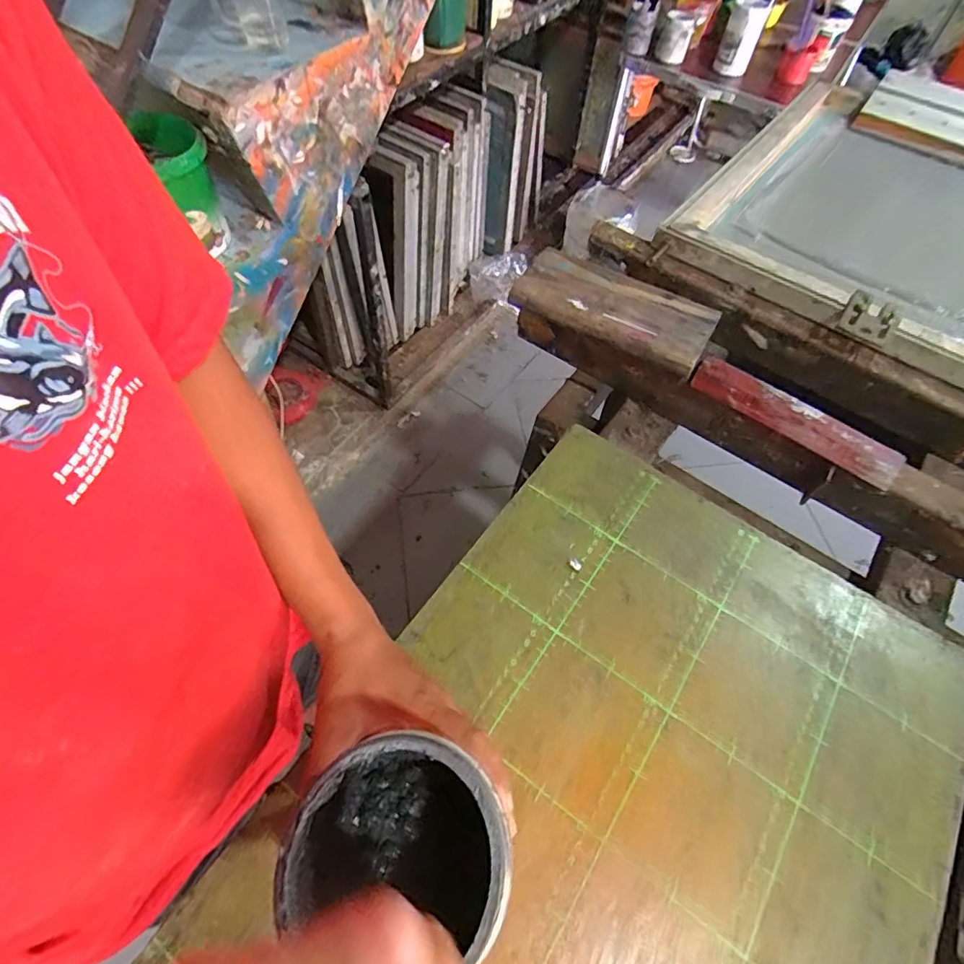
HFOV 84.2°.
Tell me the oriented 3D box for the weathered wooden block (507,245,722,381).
[{"bbox_3d":[0.134,-0.181,0.550,0.200,0.024,0.089,31,62,15],"label":"weathered wooden block"}]

